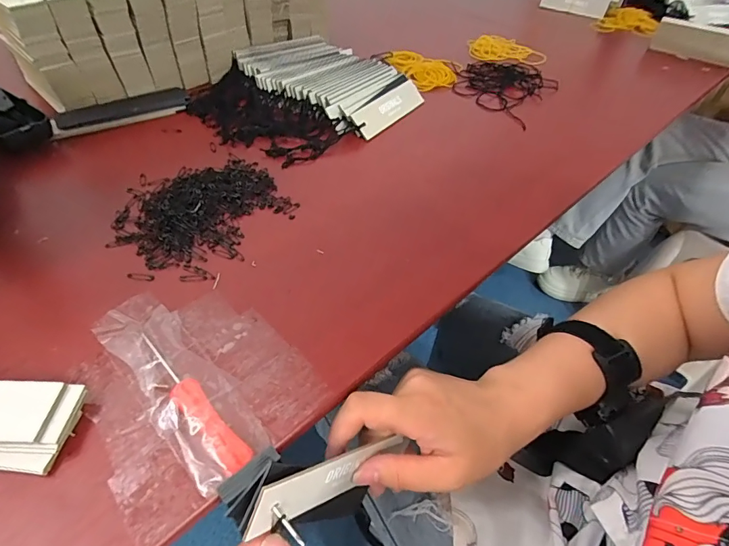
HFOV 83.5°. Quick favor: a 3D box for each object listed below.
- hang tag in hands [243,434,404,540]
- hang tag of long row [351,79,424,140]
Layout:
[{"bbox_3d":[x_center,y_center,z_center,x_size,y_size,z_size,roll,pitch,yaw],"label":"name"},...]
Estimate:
[{"bbox_3d":[-0.016,0.115,0.229,0.004,0.033,0.105,31,17,38],"label":"hang tag in hands"},{"bbox_3d":[0.031,-0.194,0.476,0.034,0.004,0.126,53,51,-12],"label":"hang tag of long row"}]

